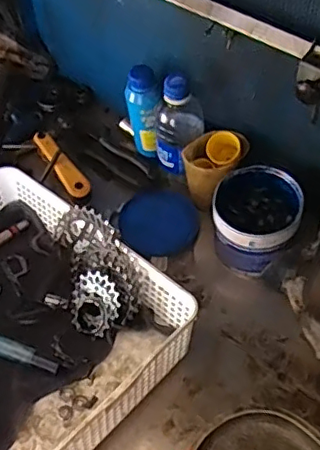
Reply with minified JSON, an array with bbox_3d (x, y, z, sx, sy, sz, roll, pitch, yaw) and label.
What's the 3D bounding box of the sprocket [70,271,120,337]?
[{"bbox_3d":[-0.071,0.089,0.662,0.060,0.028,0.068,15,93,25],"label":"sprocket"}]

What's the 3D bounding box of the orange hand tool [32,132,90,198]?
[{"bbox_3d":[-0.136,-0.085,0.793,0.030,0.021,0.121,-31,57,-18],"label":"orange hand tool"}]

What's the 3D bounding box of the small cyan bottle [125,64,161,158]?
[{"bbox_3d":[-0.021,-0.141,0.757,0.040,0.135,0.039,-6,53,-1],"label":"small cyan bottle"}]

